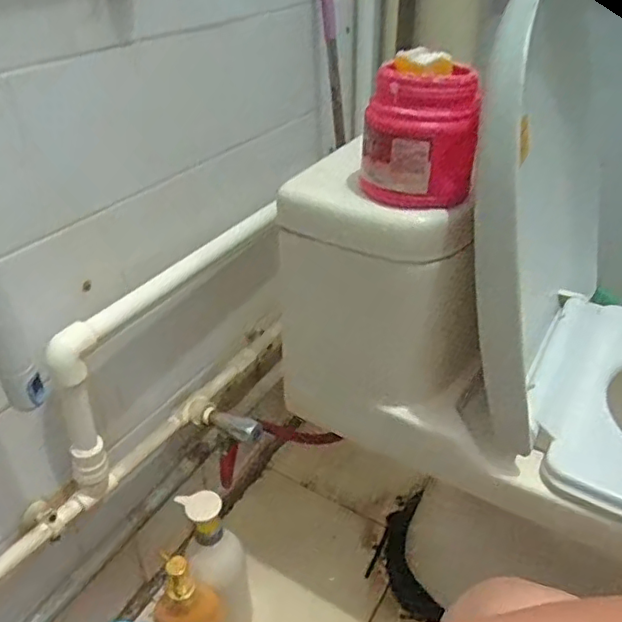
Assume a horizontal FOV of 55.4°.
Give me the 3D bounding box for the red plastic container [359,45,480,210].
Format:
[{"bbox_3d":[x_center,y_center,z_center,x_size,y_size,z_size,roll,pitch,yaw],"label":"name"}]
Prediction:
[{"bbox_3d":[0.094,-0.159,0.518,0.096,0.108,0.090,5,35,9],"label":"red plastic container"}]

